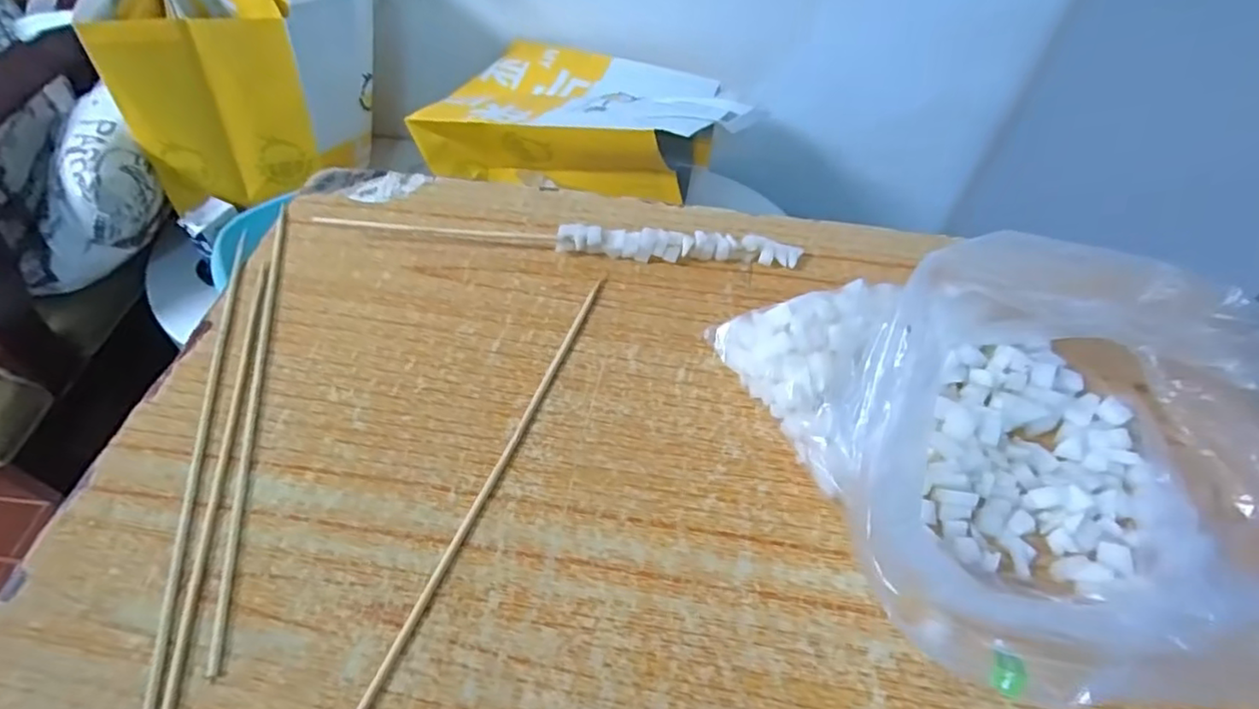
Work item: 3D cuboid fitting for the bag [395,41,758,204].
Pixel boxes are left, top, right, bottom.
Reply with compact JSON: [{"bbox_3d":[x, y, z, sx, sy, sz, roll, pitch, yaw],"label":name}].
[{"bbox_3d":[-0.046,-0.298,0.813,0.394,0.134,0.342,14,39,17],"label":"bag"}]

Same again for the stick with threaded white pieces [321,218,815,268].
[{"bbox_3d":[-0.049,-0.076,0.396,0.311,0.022,0.023,5,54,2],"label":"stick with threaded white pieces"}]

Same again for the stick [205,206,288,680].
[{"bbox_3d":[-0.203,0.015,0.335,0.007,0.013,0.288,-8,50,-9],"label":"stick"}]

